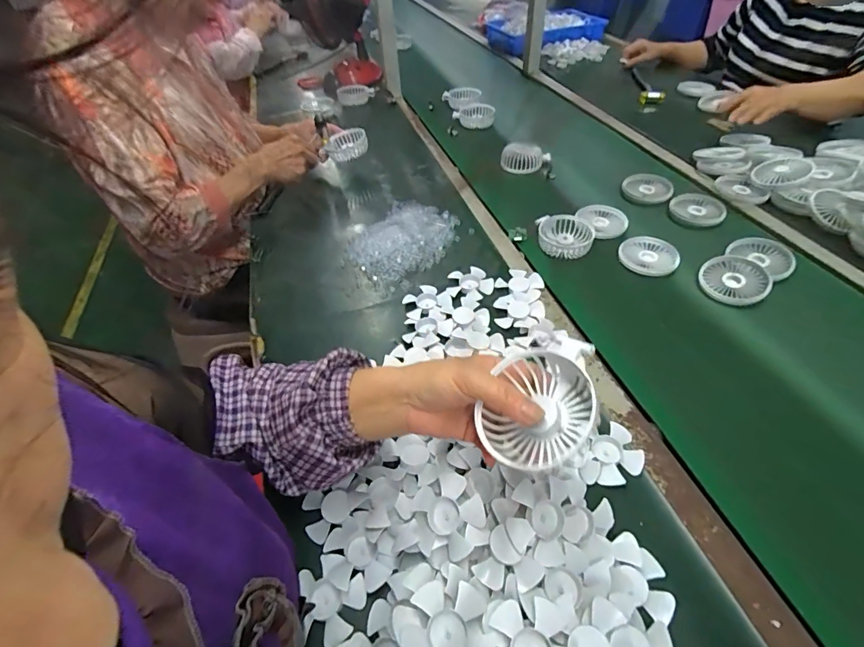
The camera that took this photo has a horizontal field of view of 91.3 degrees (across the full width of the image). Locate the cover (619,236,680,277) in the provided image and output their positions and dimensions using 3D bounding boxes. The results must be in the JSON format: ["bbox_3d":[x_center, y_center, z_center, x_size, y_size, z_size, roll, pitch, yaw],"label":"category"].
[{"bbox_3d":[0.345,-0.106,0.677,0.087,0.019,0.087,21,52,22],"label":"cover"}]

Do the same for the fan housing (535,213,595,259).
[{"bbox_3d":[0.224,-0.149,0.712,0.090,0.029,0.084,5,47,9],"label":"fan housing"}]

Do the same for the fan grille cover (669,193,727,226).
[{"bbox_3d":[0.475,-0.204,0.756,0.087,0.014,0.089,27,54,26],"label":"fan grille cover"}]

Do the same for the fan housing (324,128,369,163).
[{"bbox_3d":[-0.182,-0.385,0.909,0.090,0.036,0.078,-27,64,6],"label":"fan housing"}]

